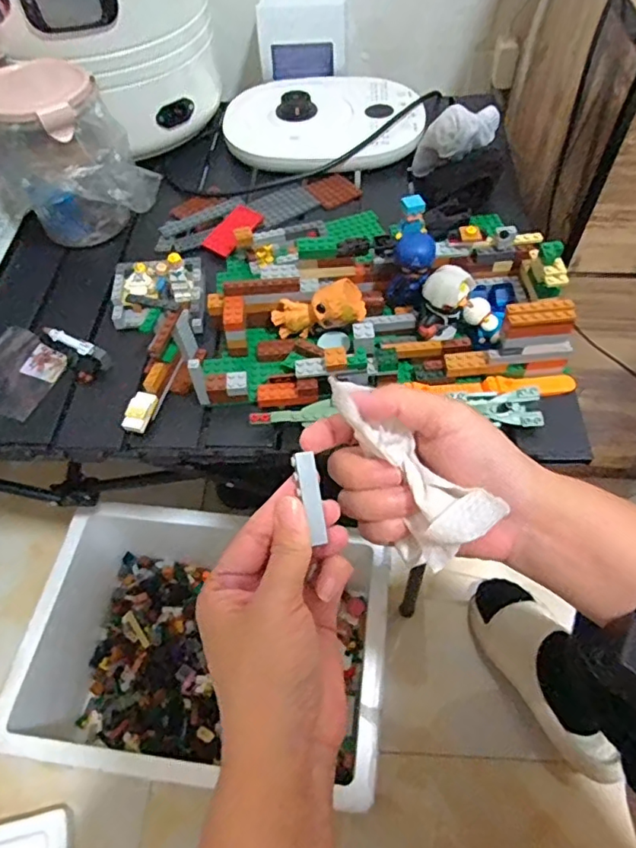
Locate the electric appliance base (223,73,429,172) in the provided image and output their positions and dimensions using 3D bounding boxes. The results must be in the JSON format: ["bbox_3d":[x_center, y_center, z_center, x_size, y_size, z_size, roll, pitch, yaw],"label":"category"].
[{"bbox_3d":[0.008,-0.362,0.663,0.234,0.036,0.182,-4,55,0],"label":"electric appliance base"}]

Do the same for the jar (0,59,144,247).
[{"bbox_3d":[-0.237,-0.249,0.531,0.114,0.132,0.109,-1,55,2],"label":"jar"}]

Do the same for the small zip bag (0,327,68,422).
[{"bbox_3d":[-0.263,-0.046,0.481,0.075,0.006,0.079,16,58,14],"label":"small zip bag"}]

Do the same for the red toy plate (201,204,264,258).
[{"bbox_3d":[-0.086,-0.198,0.565,0.030,0.008,0.067,31,71,6],"label":"red toy plate"}]

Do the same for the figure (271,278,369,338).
[{"bbox_3d":[-0.001,-0.095,0.465,0.075,0.035,0.037,-12,52,24],"label":"figure"}]

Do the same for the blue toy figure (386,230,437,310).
[{"bbox_3d":[0.077,-0.126,0.462,0.034,0.062,0.030,11,57,10],"label":"blue toy figure"}]

